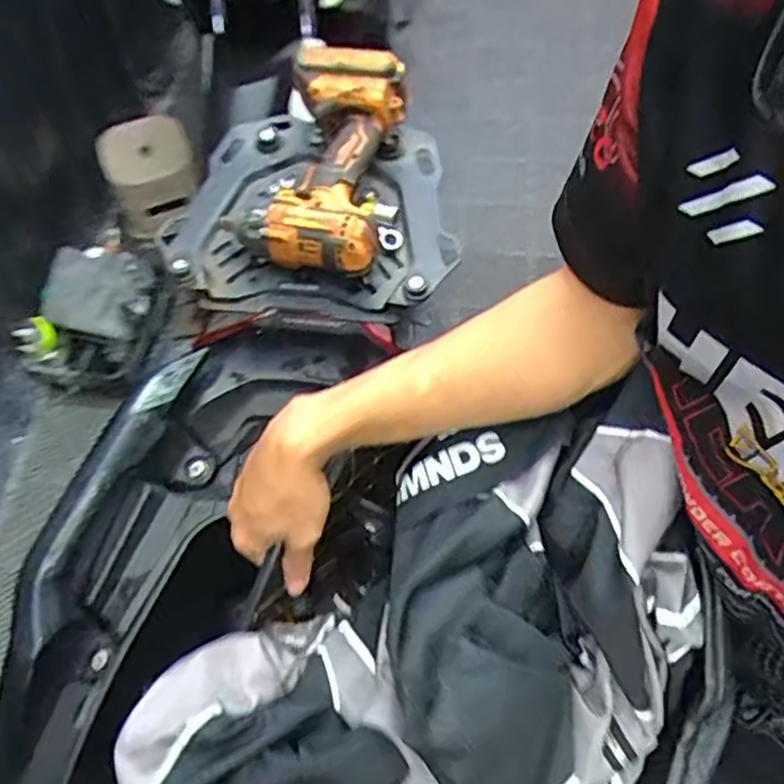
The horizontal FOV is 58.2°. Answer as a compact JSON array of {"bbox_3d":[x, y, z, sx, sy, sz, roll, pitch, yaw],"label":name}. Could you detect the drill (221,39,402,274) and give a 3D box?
[{"bbox_3d":[-0.063,-0.225,0.669,0.125,0.068,0.225,11,75,7],"label":"drill"}]

